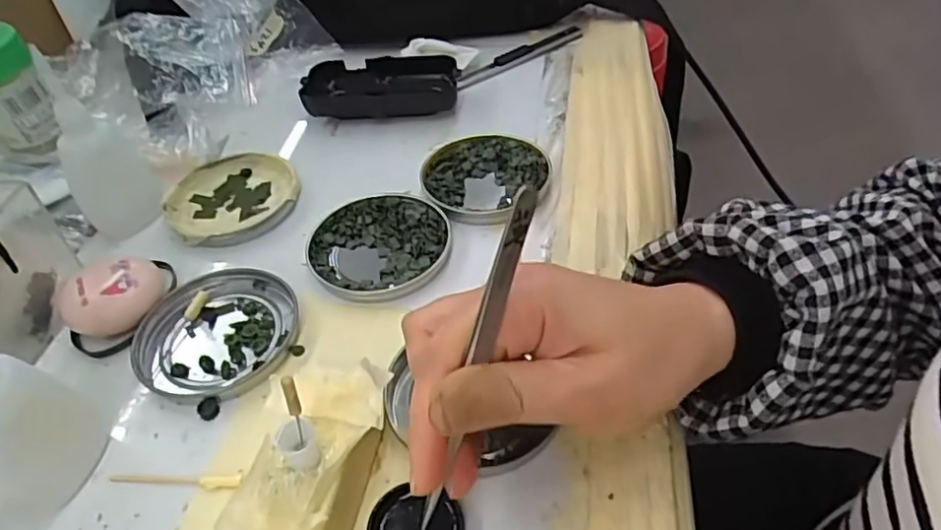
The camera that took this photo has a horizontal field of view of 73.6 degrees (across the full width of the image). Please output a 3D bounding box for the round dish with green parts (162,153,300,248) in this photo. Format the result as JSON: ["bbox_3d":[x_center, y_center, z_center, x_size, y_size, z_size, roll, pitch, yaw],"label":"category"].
[{"bbox_3d":[-0.149,-0.043,0.395,0.078,0.012,0.073,-3,45,3],"label":"round dish with green parts"}]

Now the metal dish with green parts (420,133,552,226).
[{"bbox_3d":[0.006,-0.055,0.389,0.072,0.009,0.080,30,55,30],"label":"metal dish with green parts"}]

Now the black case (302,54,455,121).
[{"bbox_3d":[-0.065,-0.128,0.457,0.108,0.027,0.043,-6,45,0],"label":"black case"}]

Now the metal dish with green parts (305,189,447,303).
[{"bbox_3d":[-0.051,-0.011,0.351,0.077,0.009,0.076,-3,45,3],"label":"metal dish with green parts"}]

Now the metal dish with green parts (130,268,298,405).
[{"bbox_3d":[-0.127,0.033,0.317,0.073,0.009,0.079,-3,45,3],"label":"metal dish with green parts"}]

